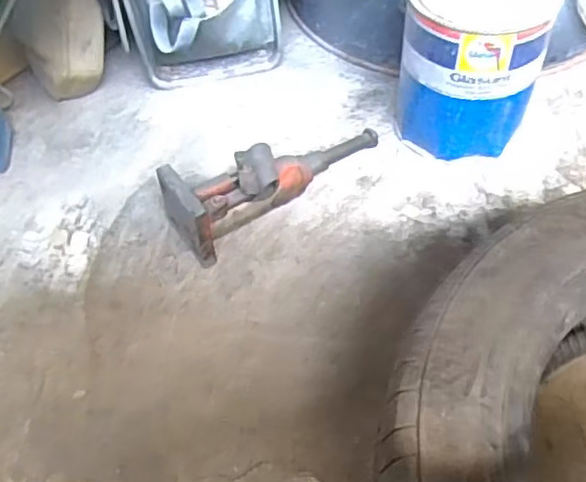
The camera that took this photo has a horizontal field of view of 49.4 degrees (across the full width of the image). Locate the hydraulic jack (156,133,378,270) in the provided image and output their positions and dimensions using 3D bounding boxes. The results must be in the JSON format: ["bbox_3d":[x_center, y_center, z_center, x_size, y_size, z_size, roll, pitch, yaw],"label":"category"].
[{"bbox_3d":[-0.024,-0.081,0.785,0.289,0.109,0.101,-26,52,-31],"label":"hydraulic jack"}]

